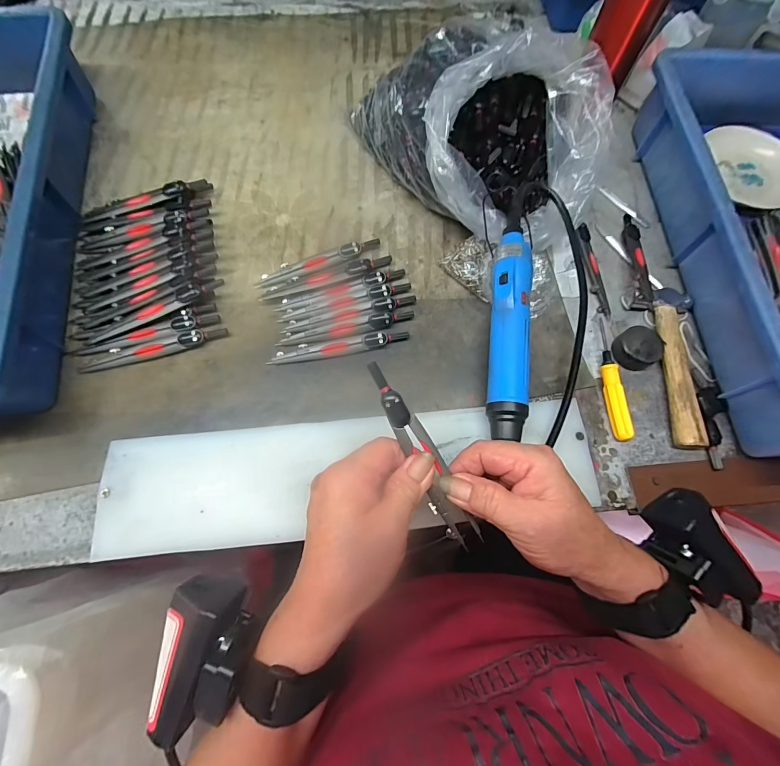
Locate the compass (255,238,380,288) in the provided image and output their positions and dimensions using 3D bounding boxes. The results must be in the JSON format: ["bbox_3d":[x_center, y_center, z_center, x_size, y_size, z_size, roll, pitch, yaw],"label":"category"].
[{"bbox_3d":[-0.072,-0.122,0.390,0.129,0.013,0.021,-22,73,-9],"label":"compass"}]

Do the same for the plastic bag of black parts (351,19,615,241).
[{"bbox_3d":[0.099,-0.258,0.385,0.186,0.116,0.230,-27,74,-11],"label":"plastic bag of black parts"}]

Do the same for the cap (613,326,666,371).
[{"bbox_3d":[0.235,-0.035,0.362,0.044,0.019,0.038,-32,75,-12],"label":"cap"}]

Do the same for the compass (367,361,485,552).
[{"bbox_3d":[0.022,0.046,0.240,0.020,0.006,0.129,-28,93,-11],"label":"compass"}]

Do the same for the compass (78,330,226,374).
[{"bbox_3d":[-0.216,-0.031,0.351,0.127,0.014,0.015,-14,72,-7],"label":"compass"}]

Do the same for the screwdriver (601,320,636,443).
[{"bbox_3d":[0.206,-0.005,0.356,0.013,0.015,0.116,1,71,-2],"label":"screwdriver"}]

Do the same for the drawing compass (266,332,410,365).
[{"bbox_3d":[-0.047,-0.033,0.358,0.129,0.012,0.015,-8,72,-5],"label":"drawing compass"}]

